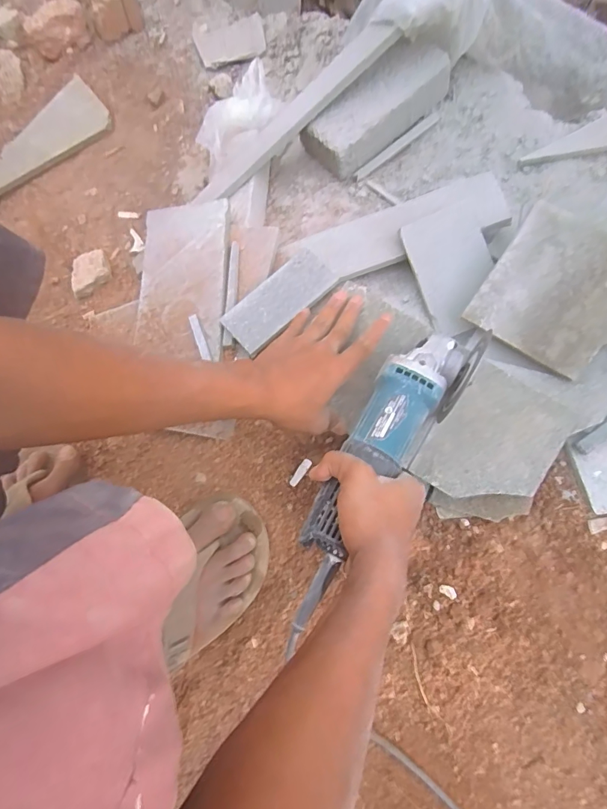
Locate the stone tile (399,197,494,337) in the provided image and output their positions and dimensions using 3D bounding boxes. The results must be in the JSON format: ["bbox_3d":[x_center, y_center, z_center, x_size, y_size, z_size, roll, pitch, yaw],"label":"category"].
[{"bbox_3d":[0.191,-0.169,0.552,0.096,0.011,0.147,-21,95,2],"label":"stone tile"}]

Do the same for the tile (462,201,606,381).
[{"bbox_3d":[0.289,-0.123,0.486,0.153,0.009,0.150,34,99,8],"label":"tile"}]

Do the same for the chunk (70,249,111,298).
[{"bbox_3d":[-0.332,-0.204,0.680,0.058,0.025,0.073,-25,72,-6],"label":"chunk"}]

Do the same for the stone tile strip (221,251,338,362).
[{"bbox_3d":[-0.031,-0.135,0.561,0.151,0.012,0.063,-41,77,-8],"label":"stone tile strip"}]

